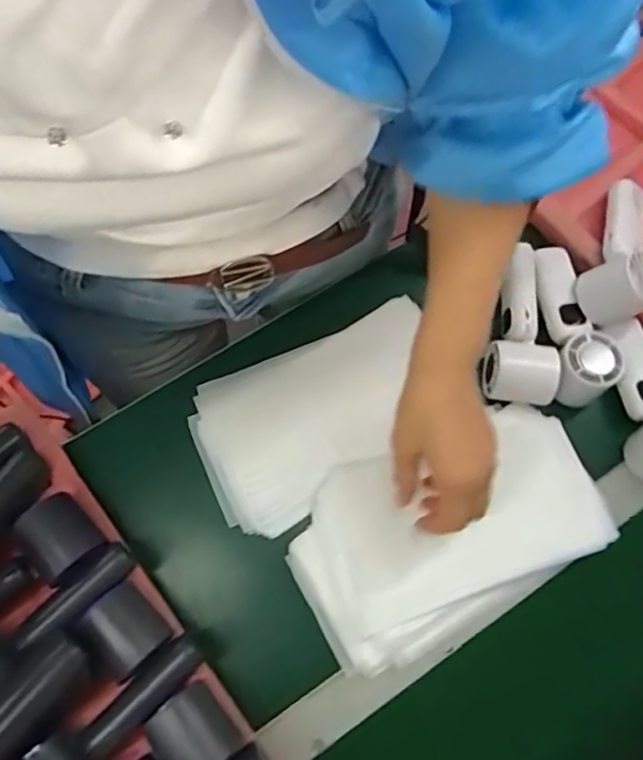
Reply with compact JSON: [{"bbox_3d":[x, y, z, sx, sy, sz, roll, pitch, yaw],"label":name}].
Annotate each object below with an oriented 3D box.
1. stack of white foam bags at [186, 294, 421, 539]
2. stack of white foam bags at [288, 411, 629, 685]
[{"bbox_3d":[0.003,0.032,0.578,0.238,0.020,0.147,-26,75,-9],"label":"stack of white foam bags"},{"bbox_3d":[0.108,0.128,0.542,0.268,0.025,0.165,-27,76,-9],"label":"stack of white foam bags"}]

